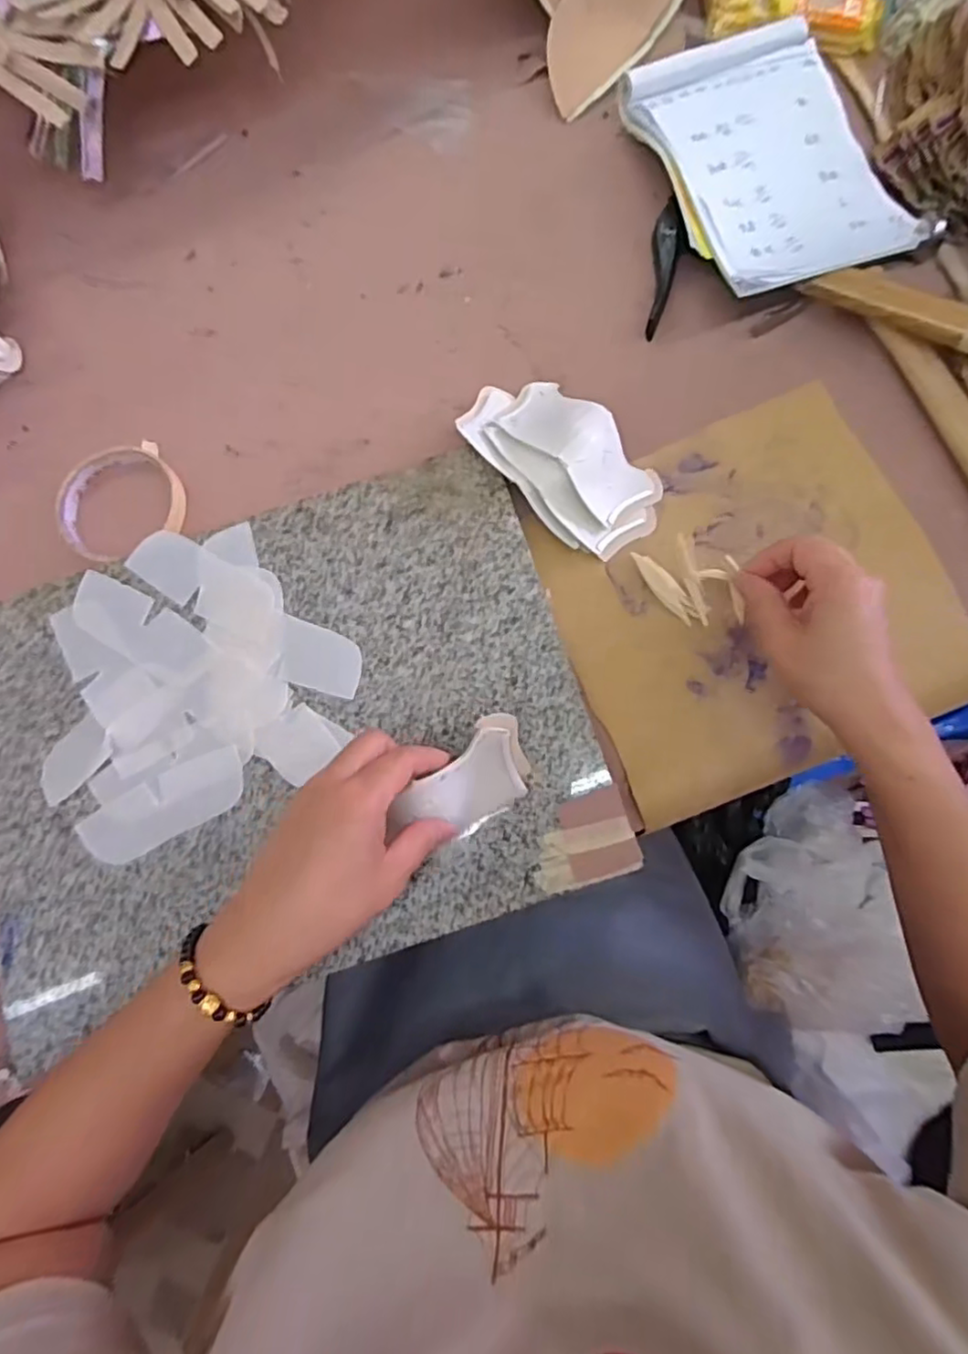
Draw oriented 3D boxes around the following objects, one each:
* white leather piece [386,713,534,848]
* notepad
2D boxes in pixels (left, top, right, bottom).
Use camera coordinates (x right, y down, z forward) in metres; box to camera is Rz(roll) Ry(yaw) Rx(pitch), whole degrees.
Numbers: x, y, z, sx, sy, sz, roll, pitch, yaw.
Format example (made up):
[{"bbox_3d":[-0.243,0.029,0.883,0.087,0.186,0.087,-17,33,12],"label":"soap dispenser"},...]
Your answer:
[{"bbox_3d":[-0.010,0.067,0.374,0.085,0.011,0.065,-36,125,-17],"label":"white leather piece"},{"bbox_3d":[0.202,-0.367,0.450,0.148,0.021,0.199,-21,83,-6],"label":"notepad"}]

